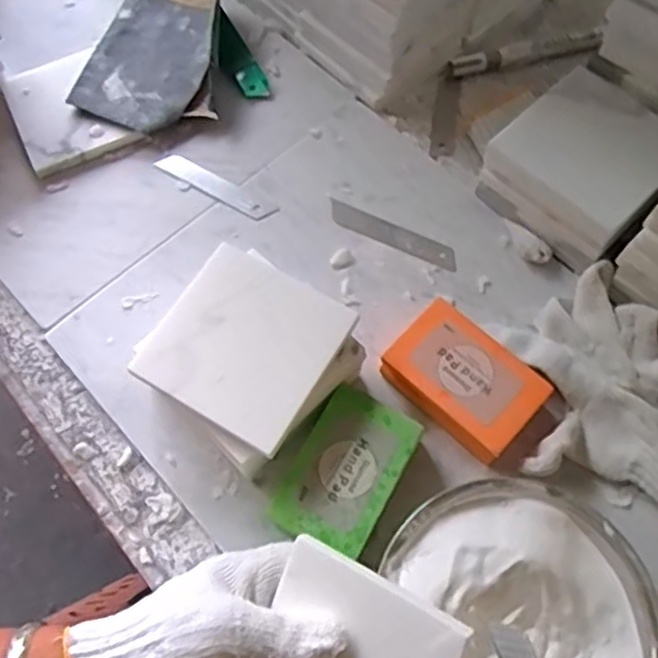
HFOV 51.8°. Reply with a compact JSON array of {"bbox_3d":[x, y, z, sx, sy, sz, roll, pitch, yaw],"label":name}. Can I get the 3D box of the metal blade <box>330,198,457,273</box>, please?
[{"bbox_3d":[0.047,-0.069,0.498,0.101,0.004,0.018,24,70,9],"label":"metal blade"}]

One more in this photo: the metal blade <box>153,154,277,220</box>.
[{"bbox_3d":[-0.087,-0.108,0.519,0.099,0.004,0.018,29,76,8],"label":"metal blade"}]

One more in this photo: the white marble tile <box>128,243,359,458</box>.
[{"bbox_3d":[-0.050,0.008,0.404,0.102,0.007,0.099,30,71,11],"label":"white marble tile"}]

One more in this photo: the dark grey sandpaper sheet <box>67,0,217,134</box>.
[{"bbox_3d":[-0.145,-0.221,0.556,0.096,0.017,0.136,16,69,7],"label":"dark grey sandpaper sheet"}]

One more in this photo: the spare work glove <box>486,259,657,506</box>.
[{"bbox_3d":[0.170,0.046,0.423,0.109,0.028,0.151,-23,70,-8],"label":"spare work glove"}]

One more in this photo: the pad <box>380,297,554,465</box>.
[{"bbox_3d":[0.085,0.033,0.431,0.092,0.024,0.066,40,74,15],"label":"pad"}]

